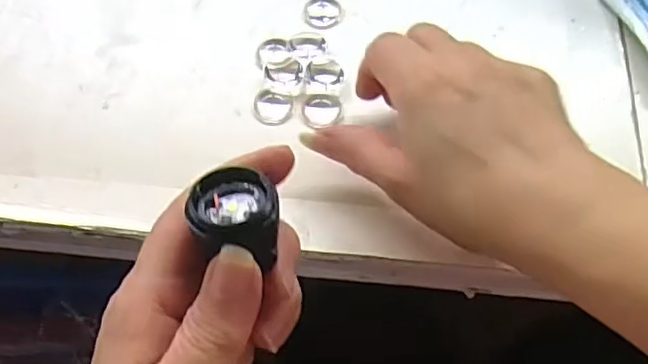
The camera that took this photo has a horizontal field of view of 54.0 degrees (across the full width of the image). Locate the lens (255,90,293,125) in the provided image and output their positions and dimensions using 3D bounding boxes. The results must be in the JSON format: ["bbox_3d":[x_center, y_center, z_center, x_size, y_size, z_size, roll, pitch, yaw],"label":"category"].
[{"bbox_3d":[-0.027,-0.040,0.335,0.021,0.004,0.019,7,61,5],"label":"lens"}]

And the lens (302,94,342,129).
[{"bbox_3d":[-0.001,-0.038,0.336,0.020,0.004,0.017,-1,60,1],"label":"lens"}]

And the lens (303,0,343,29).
[{"bbox_3d":[0.000,-0.097,0.365,0.021,0.007,0.020,-1,60,1],"label":"lens"}]

